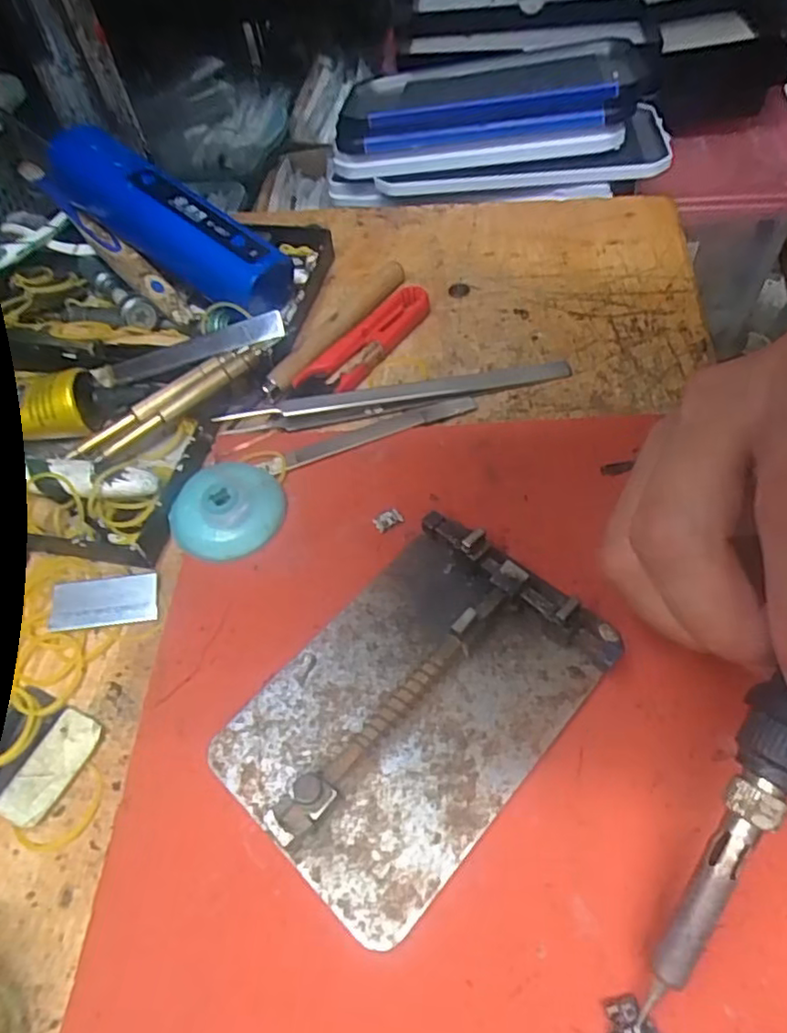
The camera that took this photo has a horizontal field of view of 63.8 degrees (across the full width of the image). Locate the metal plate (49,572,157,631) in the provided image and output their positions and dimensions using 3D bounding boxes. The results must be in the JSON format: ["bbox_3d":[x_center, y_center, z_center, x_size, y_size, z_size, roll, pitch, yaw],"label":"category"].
[{"bbox_3d":[-0.108,0.032,0.237,0.037,0.004,0.019,-5,67,-7],"label":"metal plate"}]

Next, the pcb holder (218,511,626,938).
[{"bbox_3d":[0.006,0.056,0.197,0.079,0.016,0.112,37,66,26],"label":"pcb holder"}]

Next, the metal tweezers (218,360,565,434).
[{"bbox_3d":[0.000,-0.055,0.278,0.155,0.010,0.014,-9,55,-1],"label":"metal tweezers"}]

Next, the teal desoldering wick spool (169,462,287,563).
[{"bbox_3d":[-0.064,-0.003,0.247,0.044,0.014,0.037,-36,60,-18],"label":"teal desoldering wick spool"}]

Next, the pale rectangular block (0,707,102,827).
[{"bbox_3d":[-0.112,0.081,0.206,0.019,0.004,0.035,18,59,17],"label":"pale rectangular block"}]

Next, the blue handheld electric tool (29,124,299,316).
[{"bbox_3d":[-0.113,-0.144,0.311,0.129,0.034,0.037,33,63,2],"label":"blue handheld electric tool"}]

